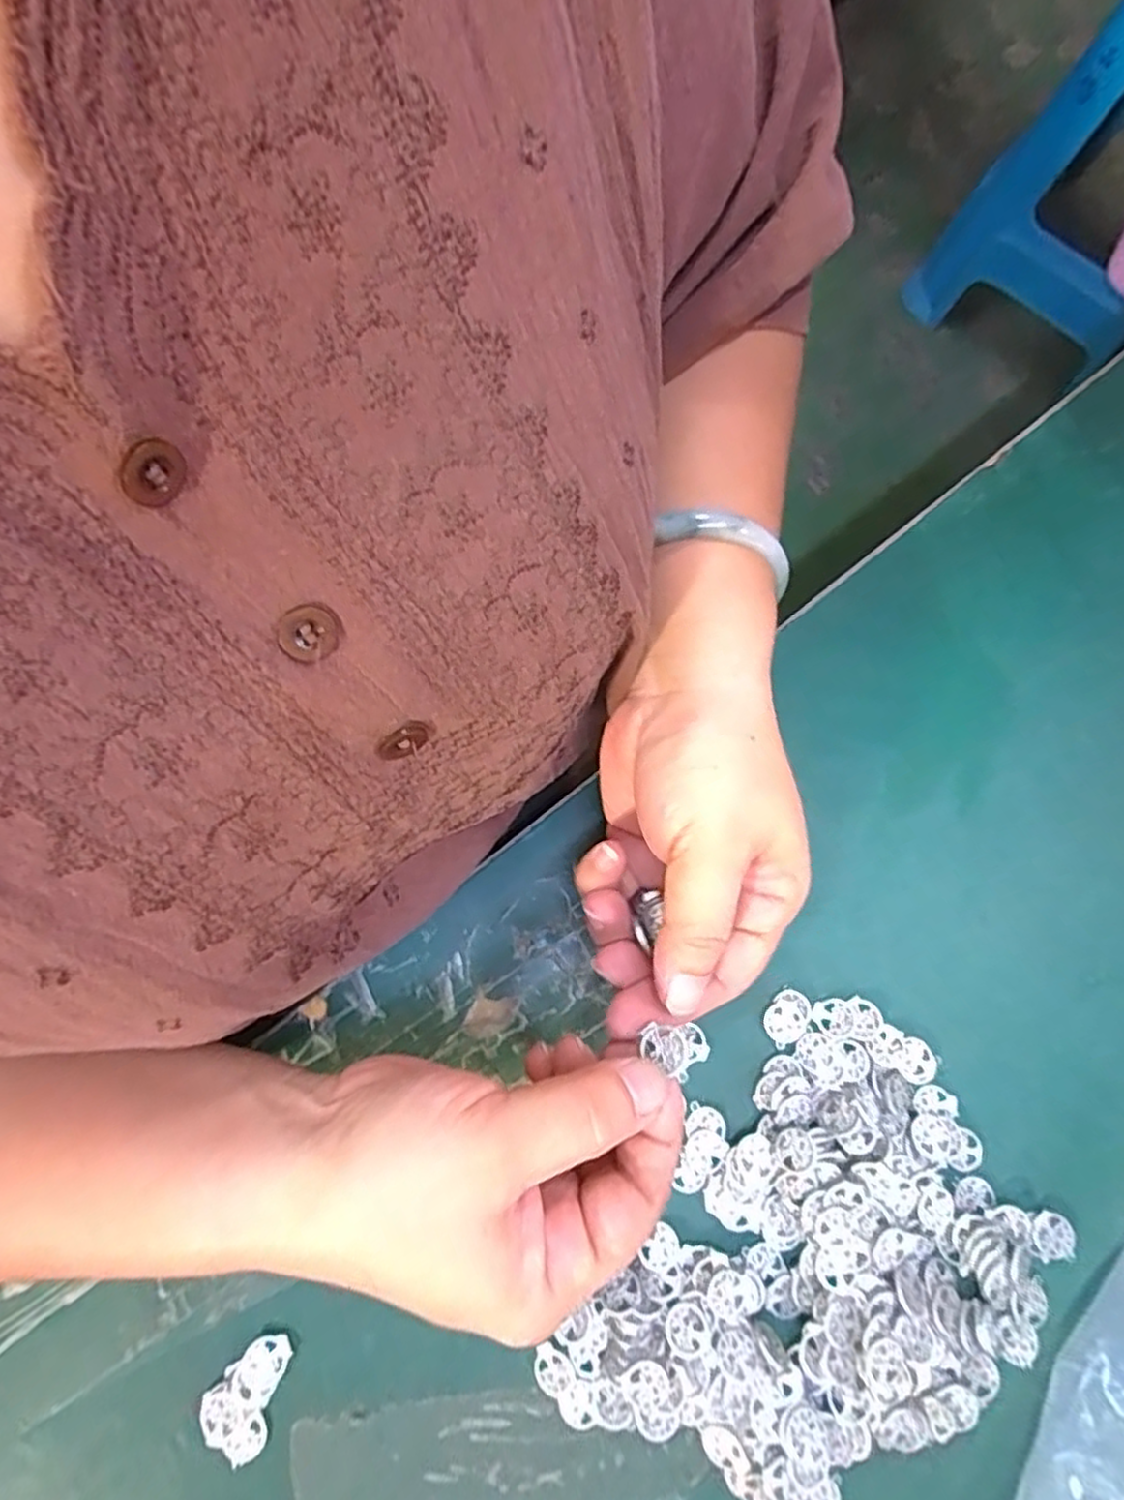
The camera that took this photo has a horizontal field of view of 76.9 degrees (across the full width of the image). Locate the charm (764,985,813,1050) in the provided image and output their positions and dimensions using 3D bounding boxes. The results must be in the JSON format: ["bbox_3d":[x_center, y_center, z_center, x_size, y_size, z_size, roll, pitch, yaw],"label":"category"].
[{"bbox_3d":[0.088,0.104,0.277,0.021,0.004,0.015,-44,82,-9],"label":"charm"}]

